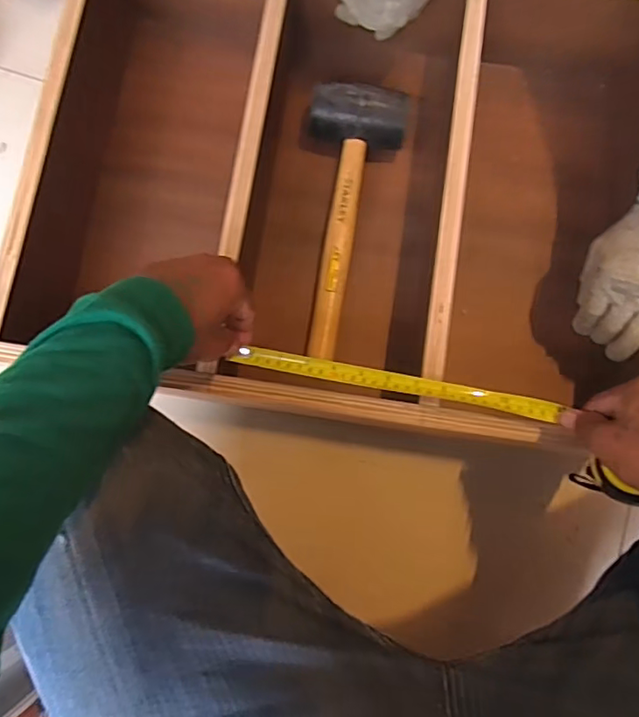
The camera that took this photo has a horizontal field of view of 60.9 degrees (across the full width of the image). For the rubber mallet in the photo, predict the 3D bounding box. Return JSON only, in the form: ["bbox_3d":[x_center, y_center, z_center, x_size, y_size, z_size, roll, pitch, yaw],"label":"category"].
[{"bbox_3d":[0.031,-0.157,0.622,0.113,0.072,0.305,7,81,1],"label":"rubber mallet"}]

